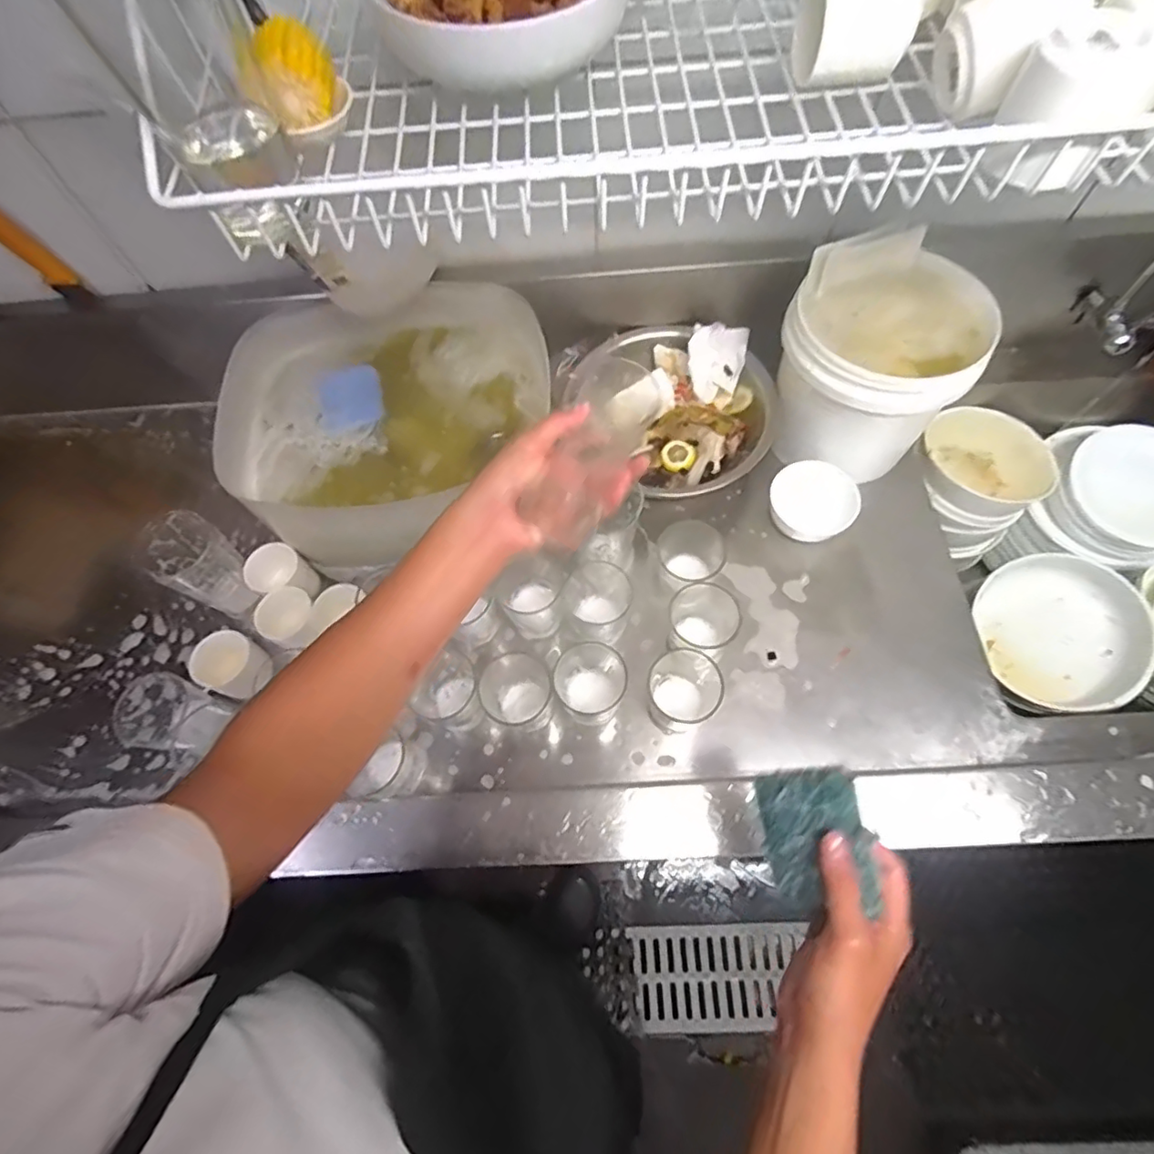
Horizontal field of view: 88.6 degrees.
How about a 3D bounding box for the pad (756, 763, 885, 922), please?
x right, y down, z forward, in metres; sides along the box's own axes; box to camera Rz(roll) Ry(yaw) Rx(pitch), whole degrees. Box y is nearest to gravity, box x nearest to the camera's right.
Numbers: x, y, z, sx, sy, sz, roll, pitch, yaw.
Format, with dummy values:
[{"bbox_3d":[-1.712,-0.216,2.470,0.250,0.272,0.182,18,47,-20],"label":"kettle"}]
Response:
[{"bbox_3d":[0.178,0.194,0.442,0.077,0.014,0.093,-23,65,40],"label":"pad"}]

